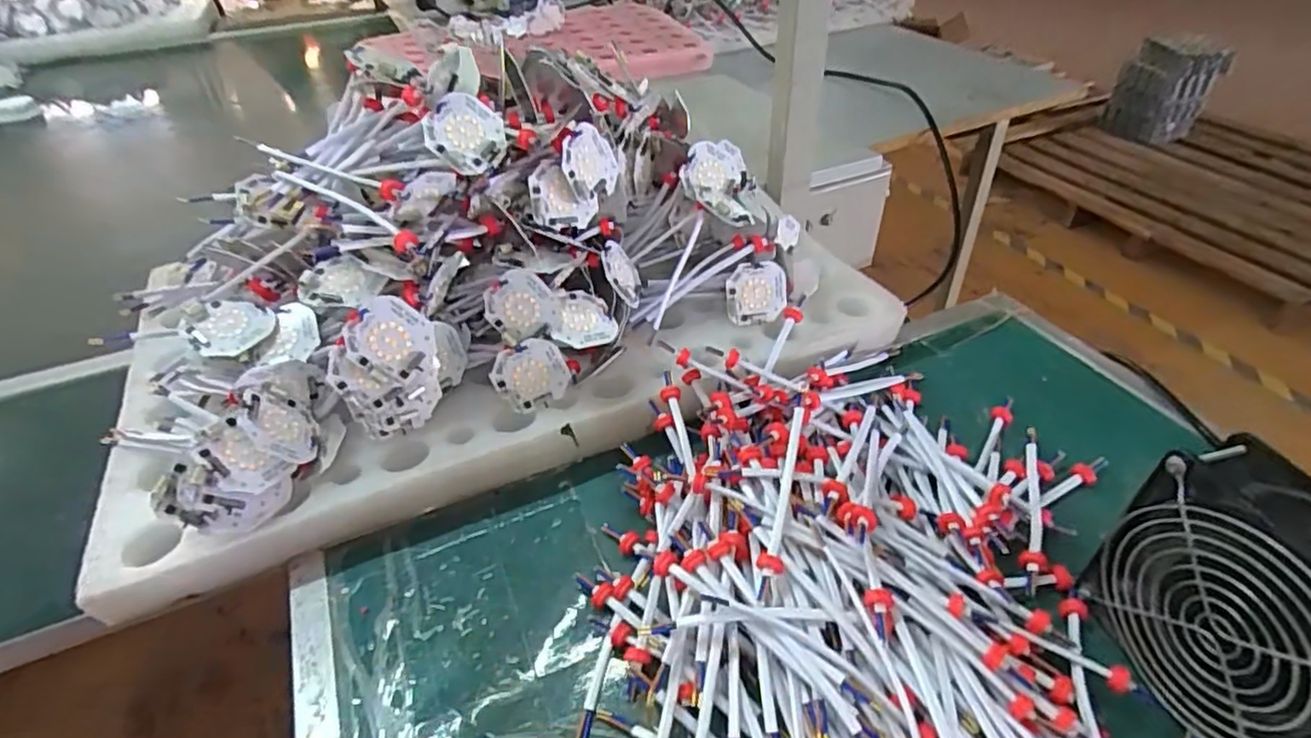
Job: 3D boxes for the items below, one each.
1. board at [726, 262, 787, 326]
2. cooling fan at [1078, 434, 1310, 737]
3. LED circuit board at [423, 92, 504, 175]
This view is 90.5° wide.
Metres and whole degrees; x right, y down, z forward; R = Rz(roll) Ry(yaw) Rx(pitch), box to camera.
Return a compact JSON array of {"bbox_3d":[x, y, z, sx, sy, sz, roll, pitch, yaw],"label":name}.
[{"bbox_3d":[0.078,-0.058,0.498,0.047,0.046,0.004,-9,14,-11],"label":"board"},{"bbox_3d":[0.265,0.110,0.282,0.050,0.107,0.120,-10,40,-9],"label":"cooling fan"},{"bbox_3d":[-0.118,-0.149,0.411,0.046,0.046,0.008,-55,15,-16],"label":"LED circuit board"}]

